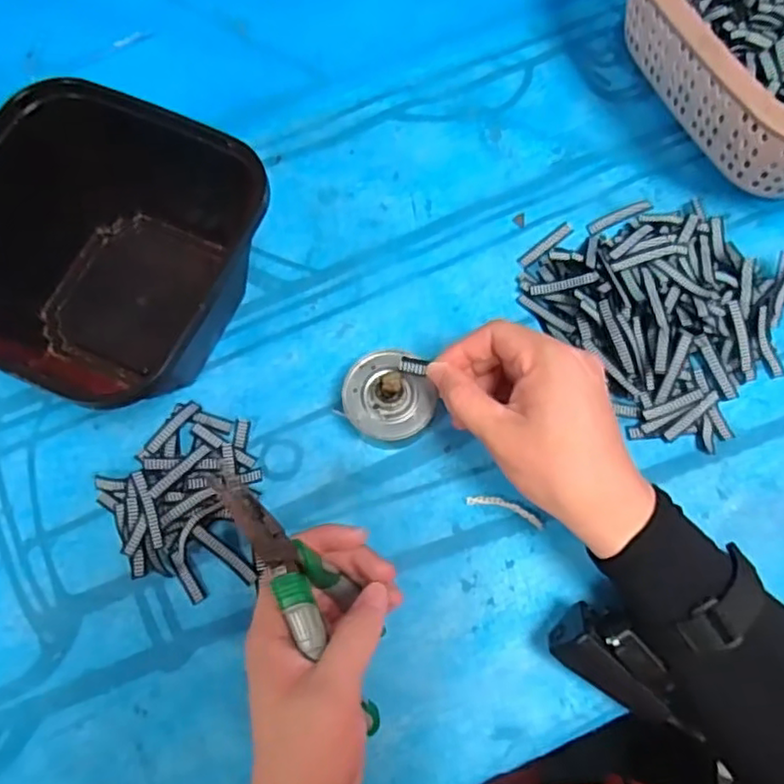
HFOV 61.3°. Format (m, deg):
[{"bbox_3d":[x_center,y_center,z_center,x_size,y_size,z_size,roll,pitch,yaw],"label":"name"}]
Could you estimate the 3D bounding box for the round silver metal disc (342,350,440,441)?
[{"bbox_3d":[-0.002,0.004,0.428,0.059,0.042,0.056,37,77,13],"label":"round silver metal disc"}]

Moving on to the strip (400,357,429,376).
[{"bbox_3d":[0.013,-0.016,0.405,0.016,0.006,0.008,15,73,7],"label":"strip"}]

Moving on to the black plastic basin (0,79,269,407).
[{"bbox_3d":[-0.187,-0.085,0.424,0.150,0.109,0.178,28,75,11],"label":"black plastic basin"}]

